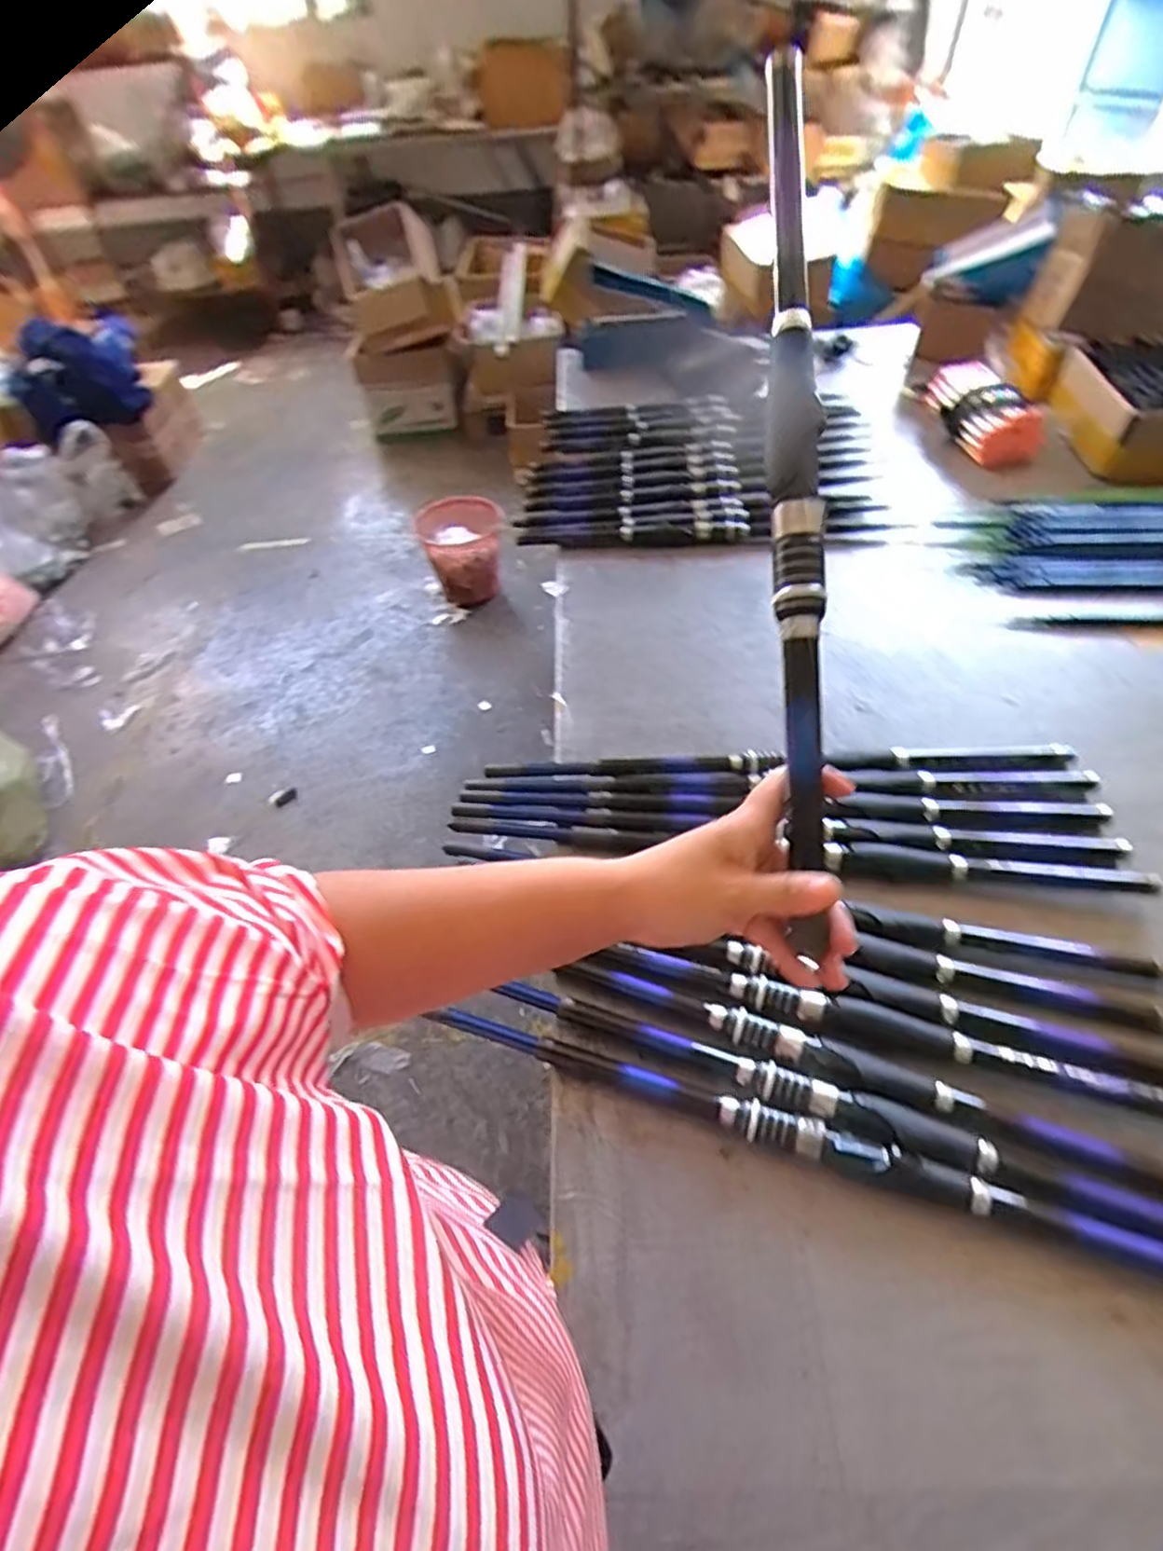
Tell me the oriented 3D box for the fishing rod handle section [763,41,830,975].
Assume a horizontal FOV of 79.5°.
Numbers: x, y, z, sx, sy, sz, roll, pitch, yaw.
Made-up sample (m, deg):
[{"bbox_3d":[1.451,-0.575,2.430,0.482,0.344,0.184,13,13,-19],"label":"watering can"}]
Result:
[{"bbox_3d":[0.119,-0.192,0.388,0.026,0.025,0.474,0,83,1],"label":"fishing rod handle section"}]

